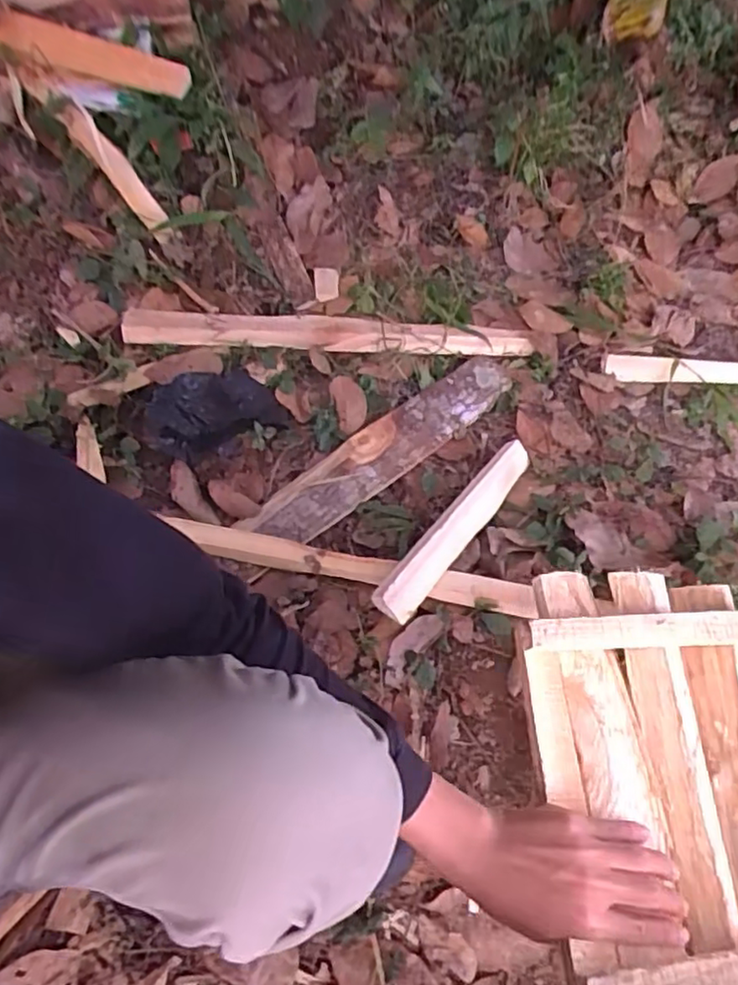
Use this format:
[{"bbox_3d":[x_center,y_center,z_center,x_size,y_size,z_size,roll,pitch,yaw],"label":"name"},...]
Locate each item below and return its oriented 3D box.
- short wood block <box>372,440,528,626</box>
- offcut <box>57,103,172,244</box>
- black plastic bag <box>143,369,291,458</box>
[{"bbox_3d":[0.123,0.044,0.899,0.052,0.043,0.351,33,54,19],"label":"short wood block"},{"bbox_3d":[-0.408,-0.521,1.066,0.046,0.023,0.240,-43,103,-20],"label":"offcut"},{"bbox_3d":[-0.225,-0.122,0.941,0.193,0.072,0.139,-20,62,-14],"label":"black plastic bag"}]

